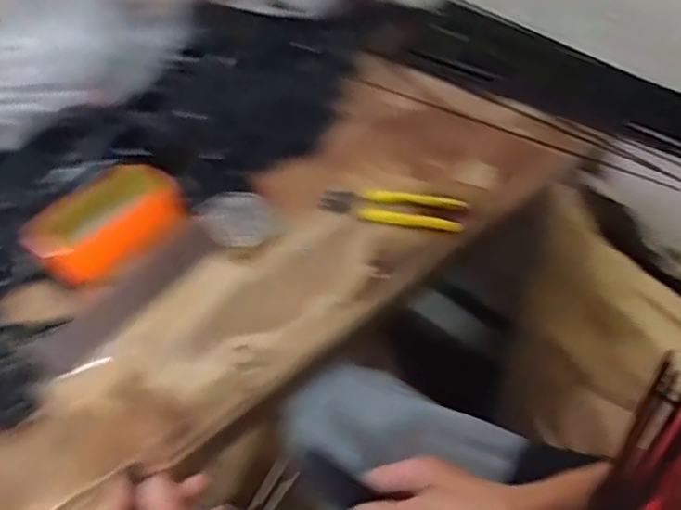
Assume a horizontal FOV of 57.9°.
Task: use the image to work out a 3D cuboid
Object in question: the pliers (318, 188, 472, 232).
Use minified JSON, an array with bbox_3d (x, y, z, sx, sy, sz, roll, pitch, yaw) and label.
[{"bbox_3d":[0.059,-0.056,0.726,0.168,0.019,0.049,7,47,11],"label":"pliers"}]

